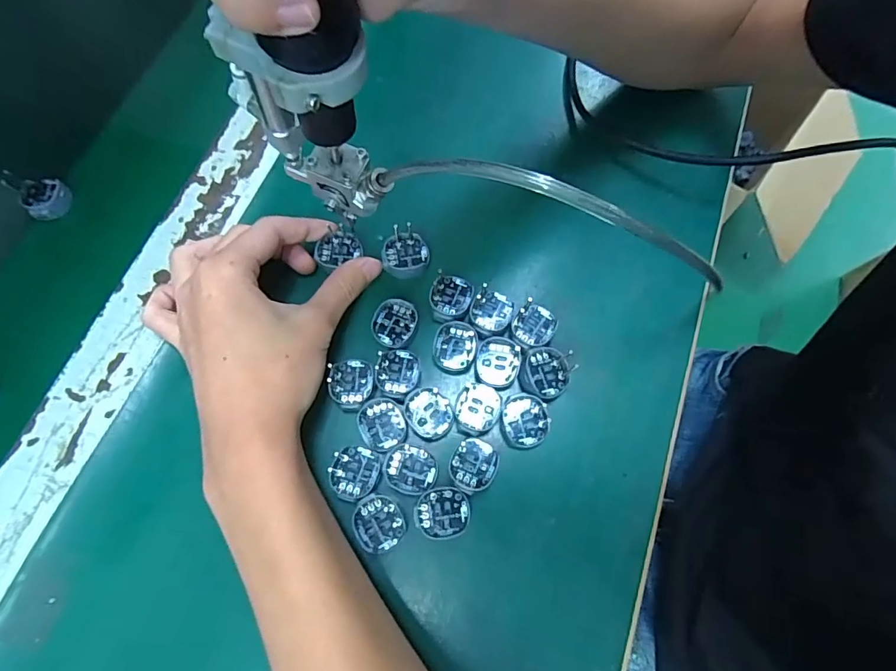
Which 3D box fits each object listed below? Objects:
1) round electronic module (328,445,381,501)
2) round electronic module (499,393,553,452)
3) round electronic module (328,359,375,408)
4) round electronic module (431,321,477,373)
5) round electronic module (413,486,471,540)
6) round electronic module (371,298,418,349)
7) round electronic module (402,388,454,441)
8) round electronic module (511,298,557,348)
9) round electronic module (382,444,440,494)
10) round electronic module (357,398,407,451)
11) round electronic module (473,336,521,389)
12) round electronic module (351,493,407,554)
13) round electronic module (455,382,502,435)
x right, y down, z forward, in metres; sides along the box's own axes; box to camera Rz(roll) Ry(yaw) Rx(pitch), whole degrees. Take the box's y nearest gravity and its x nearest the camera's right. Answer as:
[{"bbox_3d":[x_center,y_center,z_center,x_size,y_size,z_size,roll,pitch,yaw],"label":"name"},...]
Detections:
[{"bbox_3d":[-0.050,0.072,0.248,0.026,0.004,0.026,0,71,0],"label":"round electronic module"},{"bbox_3d":[0.042,0.047,0.256,0.026,0.005,0.028,25,73,9],"label":"round electronic module"},{"bbox_3d":[-0.055,0.026,0.264,0.025,0.004,0.027,0,71,0],"label":"round electronic module"},{"bbox_3d":[0.004,0.007,0.273,0.024,0.005,0.029,11,72,4],"label":"round electronic module"},{"bbox_3d":[-0.003,0.091,0.242,0.028,0.004,0.024,-2,71,0],"label":"round electronic module"},{"bbox_3d":[-0.031,-0.008,0.277,0.025,0.004,0.029,11,72,4],"label":"round electronic module"},{"bbox_3d":[-0.010,0.043,0.260,0.027,0.004,0.026,0,71,0],"label":"round electronic module"},{"bbox_3d":[0.050,-0.006,0.276,0.024,0.008,0.027,30,74,10],"label":"round electronic module"},{"bbox_3d":[-0.020,0.070,0.249,0.028,0.004,0.024,11,72,4],"label":"round electronic module"},{"bbox_3d":[-0.036,0.048,0.256,0.024,0.004,0.028,-32,74,-10],"label":"round electronic module"},{"bbox_3d":[0.028,0.015,0.268,0.024,0.007,0.028,11,72,4],"label":"round electronic module"},{"bbox_3d":[-0.035,0.096,0.239,0.027,0.004,0.026,0,71,0],"label":"round electronic module"},{"bbox_3d":[0.016,0.040,0.260,0.023,0.005,0.028,21,73,7],"label":"round electronic module"}]

